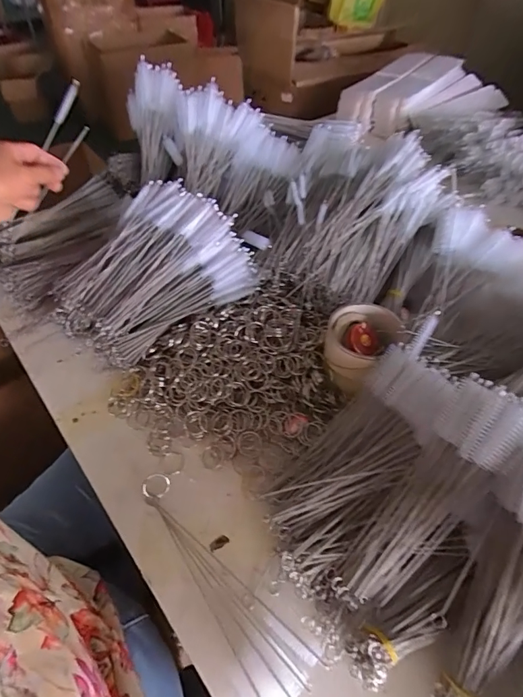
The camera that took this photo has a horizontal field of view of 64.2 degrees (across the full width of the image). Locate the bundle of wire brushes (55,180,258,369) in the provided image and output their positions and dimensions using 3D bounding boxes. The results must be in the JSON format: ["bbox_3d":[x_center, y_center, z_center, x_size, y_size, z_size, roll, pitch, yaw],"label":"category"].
[{"bbox_3d":[-0.140,-0.098,0.517,0.223,0.104,0.170,-29,55,-24],"label":"bundle of wire brushes"}]

